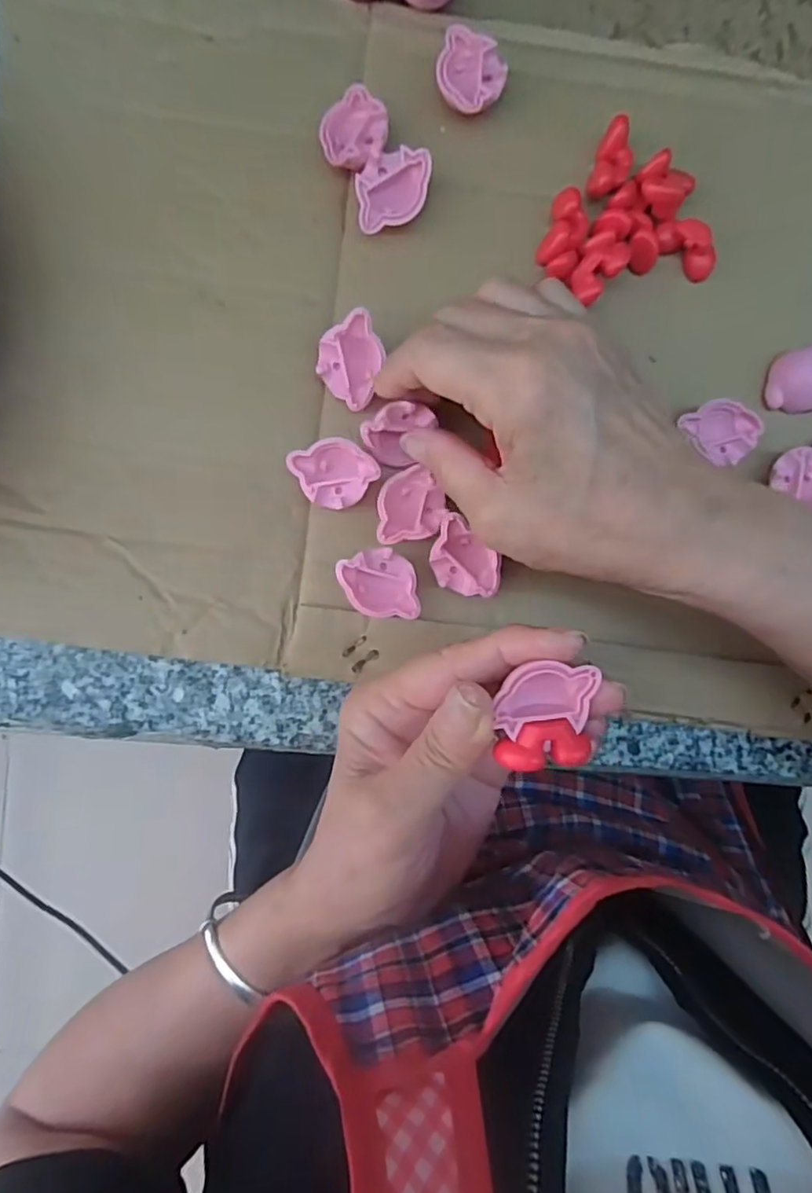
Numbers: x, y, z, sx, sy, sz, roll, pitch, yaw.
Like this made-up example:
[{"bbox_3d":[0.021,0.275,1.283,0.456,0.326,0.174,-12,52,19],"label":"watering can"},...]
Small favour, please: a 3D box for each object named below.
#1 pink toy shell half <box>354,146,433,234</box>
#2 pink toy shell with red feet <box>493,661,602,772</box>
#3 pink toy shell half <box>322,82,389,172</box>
[{"bbox_3d":[-0.006,-0.171,0.254,0.035,0.015,0.024,-26,91,-2],"label":"pink toy shell half"},{"bbox_3d":[0.046,0.038,0.195,0.032,0.008,0.032,-2,90,-2],"label":"pink toy shell with red feet"},{"bbox_3d":[-0.021,-0.194,0.254,0.026,0.014,0.035,8,90,-2],"label":"pink toy shell half"}]

